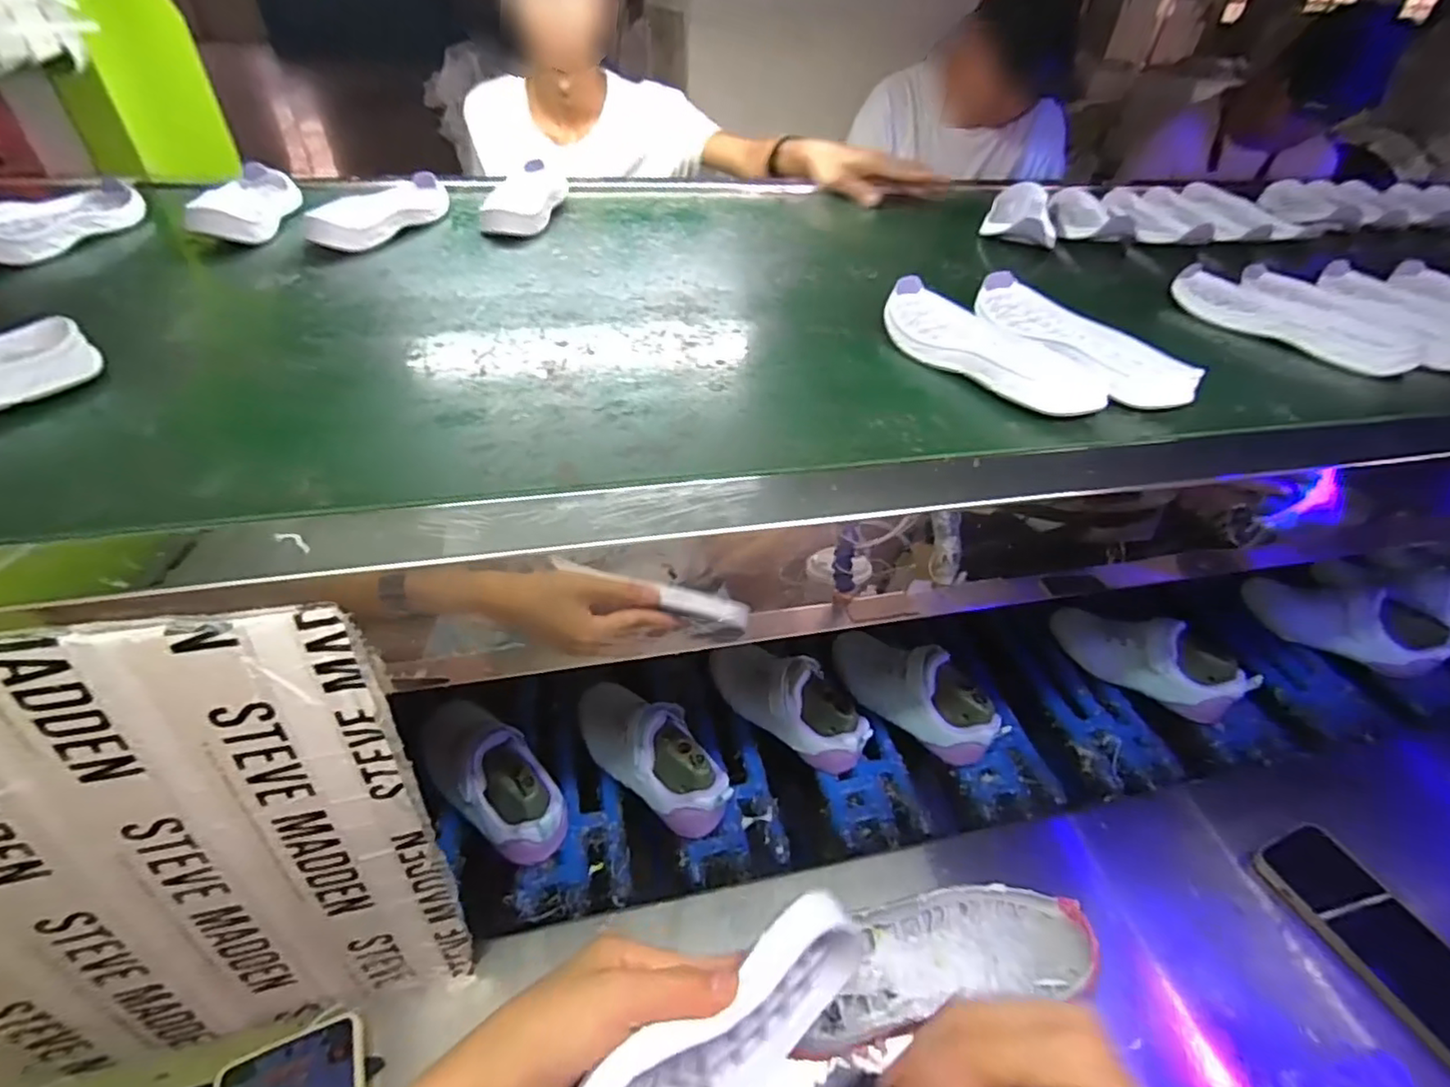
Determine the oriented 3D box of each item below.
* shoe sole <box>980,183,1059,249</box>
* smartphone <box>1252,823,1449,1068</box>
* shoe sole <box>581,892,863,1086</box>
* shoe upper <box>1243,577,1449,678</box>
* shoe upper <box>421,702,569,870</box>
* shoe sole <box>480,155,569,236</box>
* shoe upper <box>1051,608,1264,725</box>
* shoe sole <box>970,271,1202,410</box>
[{"bbox_3d":[0.357,-0.398,0.762,0.077,0.032,0.204,15,40,14],"label":"shoe sole"},{"bbox_3d":[0.509,0.304,0.489,0.086,0.016,0.160,-13,41,-20],"label":"smartphone"},{"bbox_3d":[-0.004,0.246,0.303,0.187,0.077,0.040,-16,44,-39],"label":"shoe sole"},{"bbox_3d":[0.729,0.094,0.745,0.074,0.065,0.191,-28,34,-29],"label":"shoe upper"},{"bbox_3d":[-0.203,0.207,0.554,0.160,0.089,0.069,31,46,30],"label":"shoe upper"},{"bbox_3d":[-0.221,-0.407,0.730,0.070,0.027,0.233,0,38,-4],"label":"shoe sole"},{"bbox_3d":[0.465,0.121,0.695,0.184,0.070,0.075,26,44,27],"label":"shoe upper"},{"bbox_3d":[0.269,-0.160,0.492,0.073,0.028,0.194,-9,44,-12],"label":"shoe sole"}]

